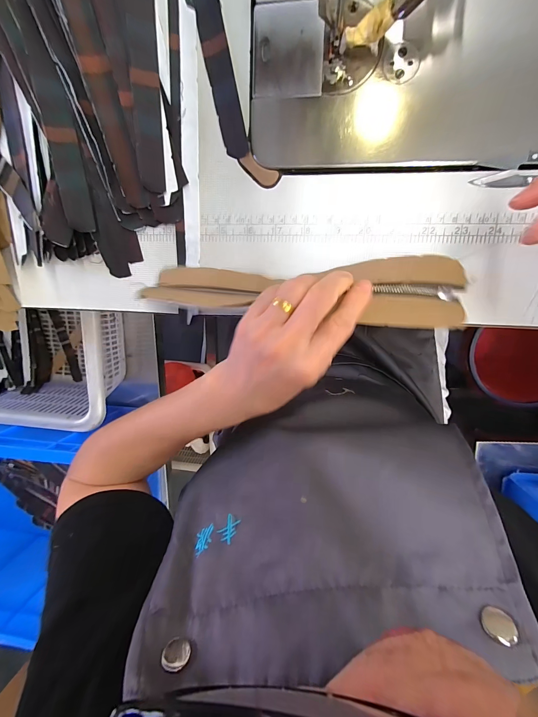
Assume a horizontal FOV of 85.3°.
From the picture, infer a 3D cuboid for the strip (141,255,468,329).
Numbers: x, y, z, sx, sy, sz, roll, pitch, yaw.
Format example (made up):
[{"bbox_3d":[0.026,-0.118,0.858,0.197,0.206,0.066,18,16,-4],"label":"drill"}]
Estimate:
[{"bbox_3d":[0.018,-0.057,0.242,0.255,0.027,0.052,5,95,17],"label":"strip"}]

